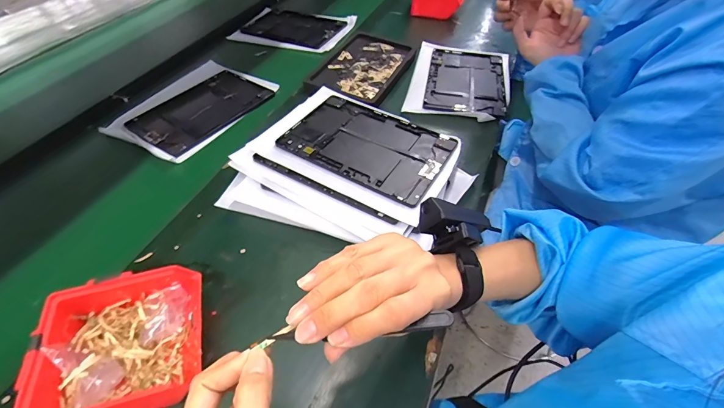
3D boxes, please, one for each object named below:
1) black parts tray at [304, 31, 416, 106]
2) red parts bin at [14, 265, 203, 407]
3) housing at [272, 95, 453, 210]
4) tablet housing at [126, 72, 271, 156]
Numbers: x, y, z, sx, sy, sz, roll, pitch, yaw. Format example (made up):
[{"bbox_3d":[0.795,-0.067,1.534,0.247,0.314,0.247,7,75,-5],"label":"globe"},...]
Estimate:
[{"bbox_3d":[0.000,-0.286,0.713,0.167,0.032,0.254,19,51,18],"label":"black parts tray"},{"bbox_3d":[-0.226,0.141,0.334,0.130,0.075,0.124,-15,49,-12],"label":"red parts bin"},{"bbox_3d":[0.008,-0.094,0.525,0.238,0.007,0.159,26,55,20],"label":"housing"},{"bbox_3d":[-0.306,-0.181,0.656,0.159,0.015,0.235,27,54,23],"label":"tablet housing"}]

